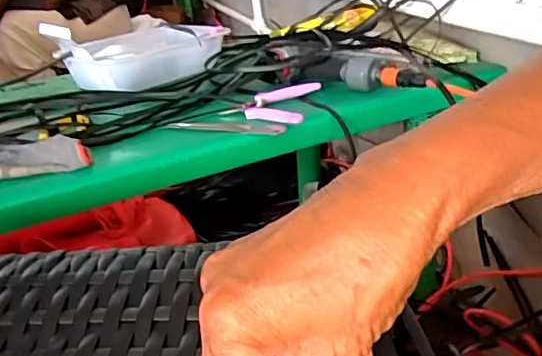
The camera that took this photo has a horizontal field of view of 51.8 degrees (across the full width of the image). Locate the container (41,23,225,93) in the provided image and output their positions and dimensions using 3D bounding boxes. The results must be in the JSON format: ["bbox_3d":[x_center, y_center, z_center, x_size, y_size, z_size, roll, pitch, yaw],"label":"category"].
[{"bbox_3d":[-0.235,-0.229,1.002,0.295,0.105,0.178,-12,25,-14],"label":"container"}]

